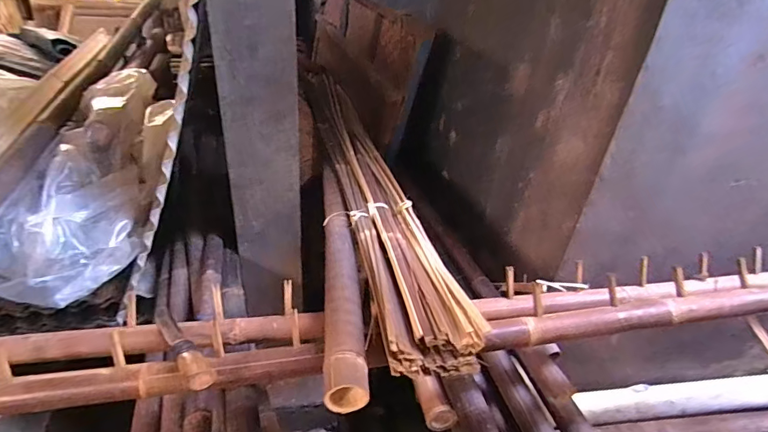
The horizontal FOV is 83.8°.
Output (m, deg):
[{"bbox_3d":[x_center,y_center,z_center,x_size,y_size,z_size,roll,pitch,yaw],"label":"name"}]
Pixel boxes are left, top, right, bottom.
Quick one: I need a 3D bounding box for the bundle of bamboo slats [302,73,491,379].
[{"bbox_3d":[-0.103,-0.221,1.444,0.189,0.100,1.745,-4,35,-14],"label":"bundle of bamboo slats"}]

